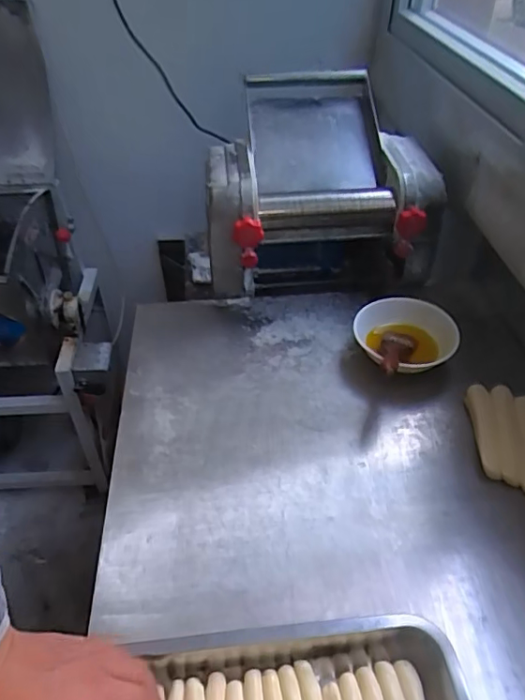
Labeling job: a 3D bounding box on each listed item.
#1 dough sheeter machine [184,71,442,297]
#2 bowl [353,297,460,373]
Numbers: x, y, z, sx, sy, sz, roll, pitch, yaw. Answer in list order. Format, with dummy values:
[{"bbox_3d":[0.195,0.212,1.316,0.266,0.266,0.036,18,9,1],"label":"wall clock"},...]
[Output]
[{"bbox_3d":[0.091,-0.274,0.964,0.379,0.292,0.343,-5,43,-5],"label":"dough sheeter machine"},{"bbox_3d":[0.213,-0.014,0.784,0.140,0.050,0.145,0,43,0],"label":"bowl"}]

